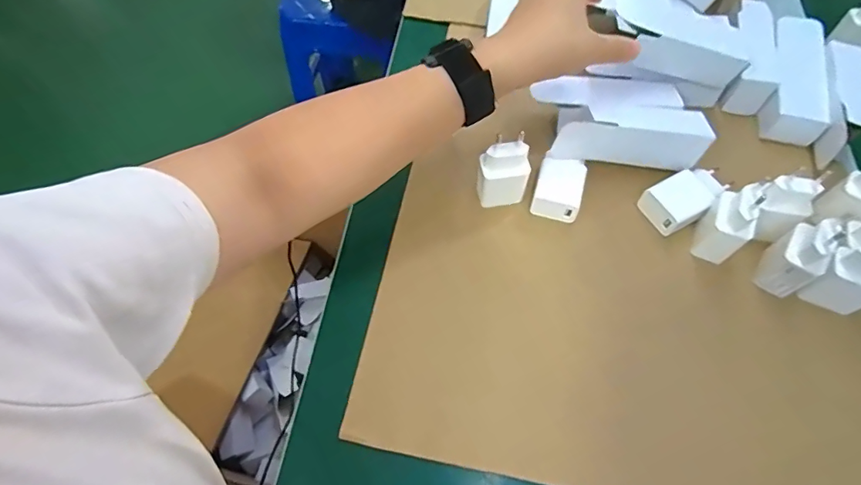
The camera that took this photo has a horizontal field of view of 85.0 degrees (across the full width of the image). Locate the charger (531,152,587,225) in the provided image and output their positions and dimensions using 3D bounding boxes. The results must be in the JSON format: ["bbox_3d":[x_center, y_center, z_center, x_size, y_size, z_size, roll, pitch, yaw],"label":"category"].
[{"bbox_3d":[0.111,-0.048,0.407,0.039,0.022,0.056,13,63,9],"label":"charger"}]

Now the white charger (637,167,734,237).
[{"bbox_3d":[0.220,-0.038,0.405,0.072,0.032,0.040,-28,64,-12],"label":"white charger"}]

